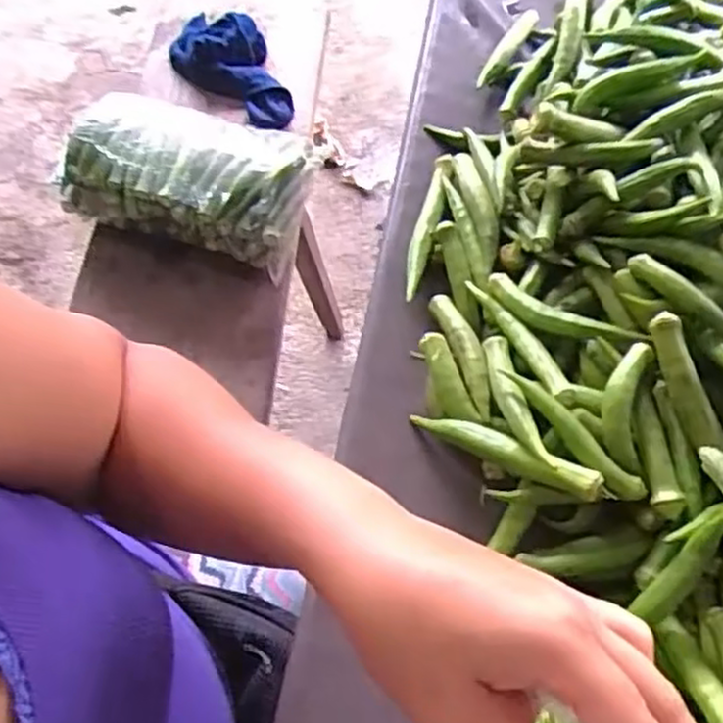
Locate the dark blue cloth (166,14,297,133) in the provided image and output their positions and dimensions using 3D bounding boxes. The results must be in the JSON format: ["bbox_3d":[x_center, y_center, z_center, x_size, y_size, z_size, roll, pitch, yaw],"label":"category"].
[{"bbox_3d":[-0.183,-0.405,1.055,0.129,0.071,0.187,-19,64,-12],"label":"dark blue cloth"}]

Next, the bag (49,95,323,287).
[{"bbox_3d":[-0.202,-0.222,0.917,0.292,0.086,0.157,19,62,8],"label":"bag"}]

